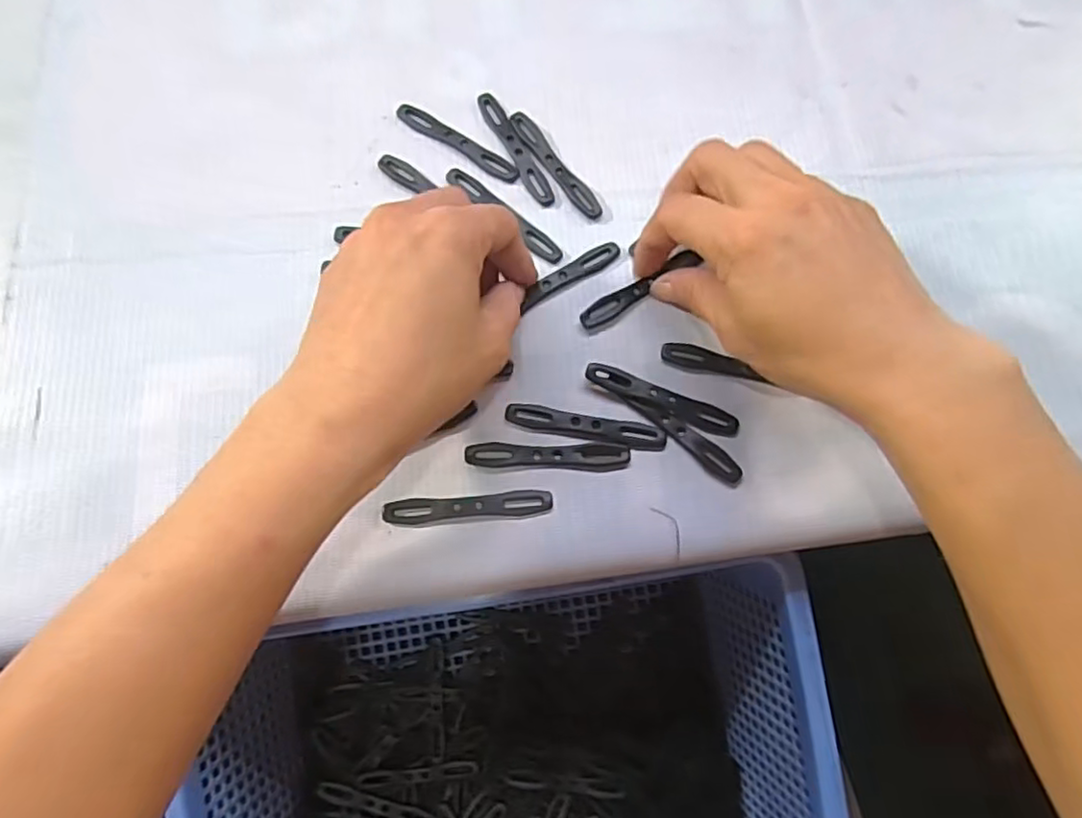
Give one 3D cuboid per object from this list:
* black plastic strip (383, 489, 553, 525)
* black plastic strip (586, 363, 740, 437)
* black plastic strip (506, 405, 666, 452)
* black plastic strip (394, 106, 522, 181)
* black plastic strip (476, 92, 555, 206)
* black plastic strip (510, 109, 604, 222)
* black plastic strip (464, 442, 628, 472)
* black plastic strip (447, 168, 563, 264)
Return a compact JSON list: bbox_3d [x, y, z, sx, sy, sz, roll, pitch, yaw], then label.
[{"bbox_3d":[-0.030,0.040,0.269,0.068,0.004,0.011,-3,74,-3],"label":"black plastic strip"},{"bbox_3d":[0.053,-0.004,0.284,0.069,0.006,0.011,22,75,5],"label":"black plastic strip"},{"bbox_3d":[0.019,0.008,0.280,0.068,0.004,0.012,9,74,1],"label":"black plastic strip"},{"bbox_3d":[-0.041,-0.130,0.318,0.069,0.004,0.011,33,76,7],"label":"black plastic strip"},{"bbox_3d":[-0.013,-0.127,0.317,0.011,0.004,0.067,-28,77,-9],"label":"black plastic strip"},{"bbox_3d":[0.006,-0.118,0.316,0.011,0.004,0.067,-32,77,-10],"label":"black plastic strip"},{"bbox_3d":[0.003,0.020,0.276,0.068,0.004,0.011,1,74,-1],"label":"black plastic strip"},{"bbox_3d":[-0.018,-0.092,0.309,0.070,0.004,0.011,41,77,9],"label":"black plastic strip"}]

